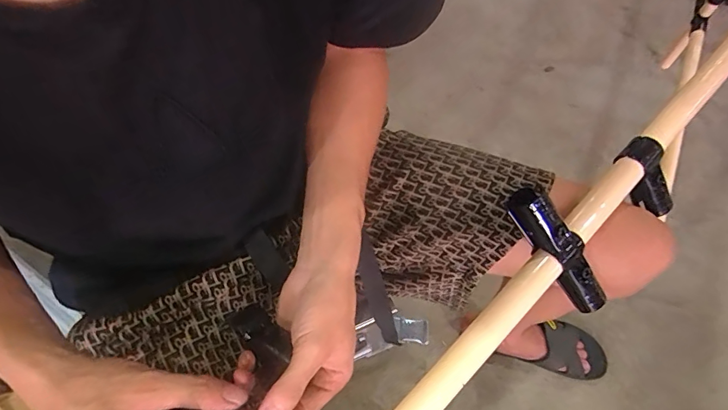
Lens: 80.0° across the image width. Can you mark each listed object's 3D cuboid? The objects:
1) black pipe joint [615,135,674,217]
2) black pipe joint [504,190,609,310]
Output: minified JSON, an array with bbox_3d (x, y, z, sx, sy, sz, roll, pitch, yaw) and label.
[{"bbox_3d":[0.284,-0.025,0.439,0.033,0.030,0.084,-34,109,-19],"label":"black pipe joint"},{"bbox_3d":[0.177,0.044,0.393,0.026,0.031,0.135,-44,105,-23],"label":"black pipe joint"}]

